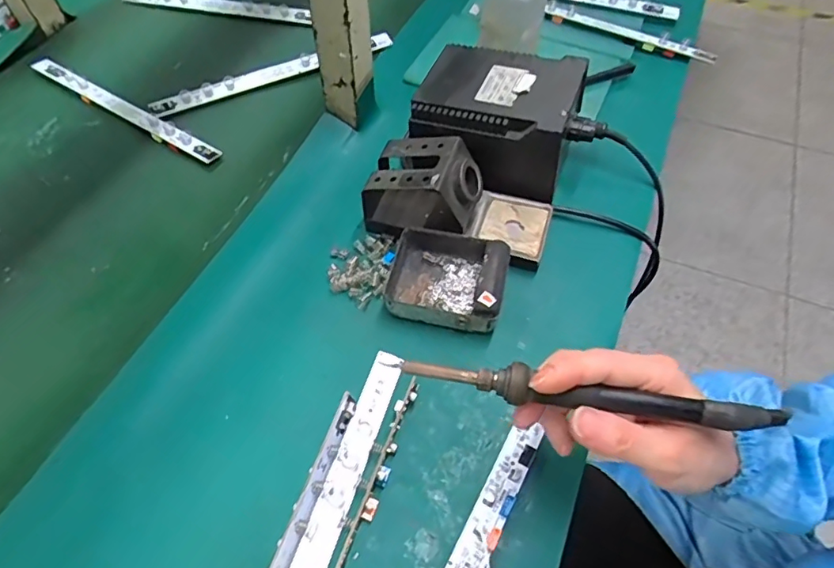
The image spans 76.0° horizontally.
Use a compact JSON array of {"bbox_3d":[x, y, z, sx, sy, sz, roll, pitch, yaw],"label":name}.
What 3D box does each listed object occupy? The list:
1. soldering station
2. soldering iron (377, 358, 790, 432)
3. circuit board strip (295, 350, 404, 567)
[{"bbox_3d":[0.082,-0.152,0.512,0.156,0.094,0.120,20,57,13],"label":"soldering station"},{"bbox_3d":[0.082,0.055,0.283,0.198,0.015,0.019,7,55,11],"label":"soldering iron"},{"bbox_3d":[-0.063,0.171,0.335,0.021,0.014,0.285,15,56,9],"label":"circuit board strip"}]

